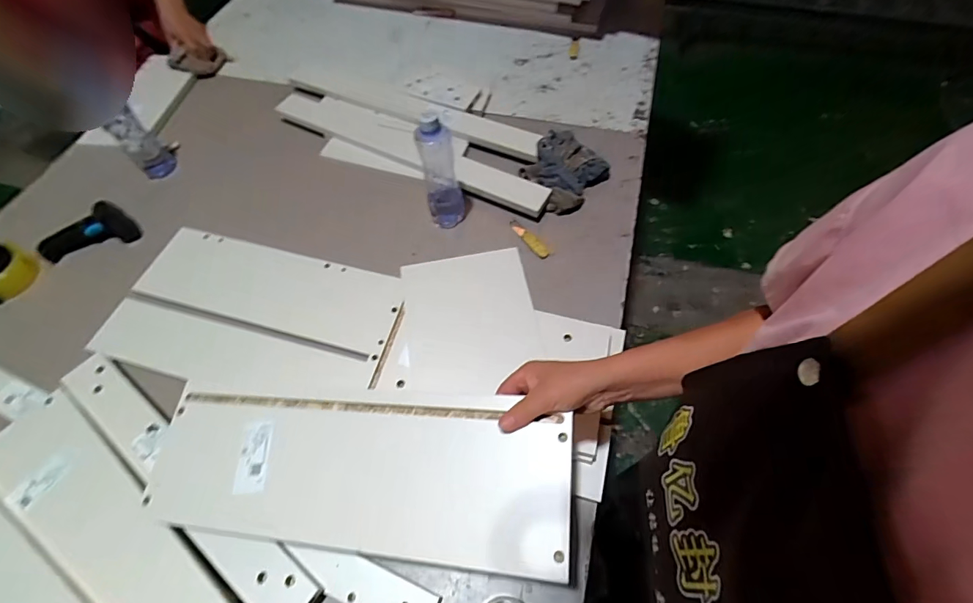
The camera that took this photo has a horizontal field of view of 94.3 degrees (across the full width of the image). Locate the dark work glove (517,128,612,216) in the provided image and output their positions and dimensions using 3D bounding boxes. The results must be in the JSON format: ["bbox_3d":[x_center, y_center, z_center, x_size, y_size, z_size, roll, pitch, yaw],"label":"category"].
[{"bbox_3d":[0.152,-0.253,0.859,0.167,0.048,0.141,-39,65,-19],"label":"dark work glove"}]

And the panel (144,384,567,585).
[{"bbox_3d":[-0.155,0.175,0.491,0.483,0.021,0.164,2,60,14],"label":"panel"}]

